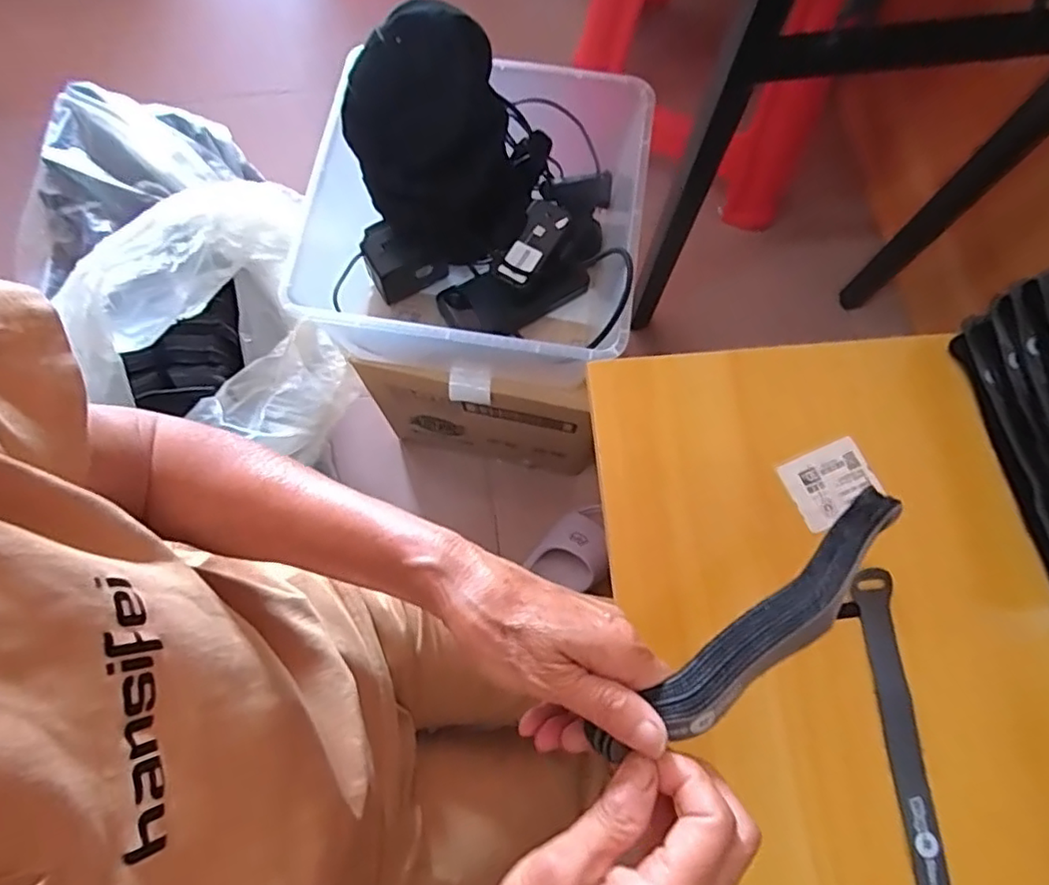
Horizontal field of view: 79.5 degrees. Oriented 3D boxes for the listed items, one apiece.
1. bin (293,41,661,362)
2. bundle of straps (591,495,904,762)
[{"bbox_3d":[-0.051,-0.210,0.634,0.312,0.158,0.295,8,75,3],"label":"bin"},{"bbox_3d":[0.114,0.084,0.286,0.187,0.017,0.029,-34,77,-19],"label":"bundle of straps"}]

